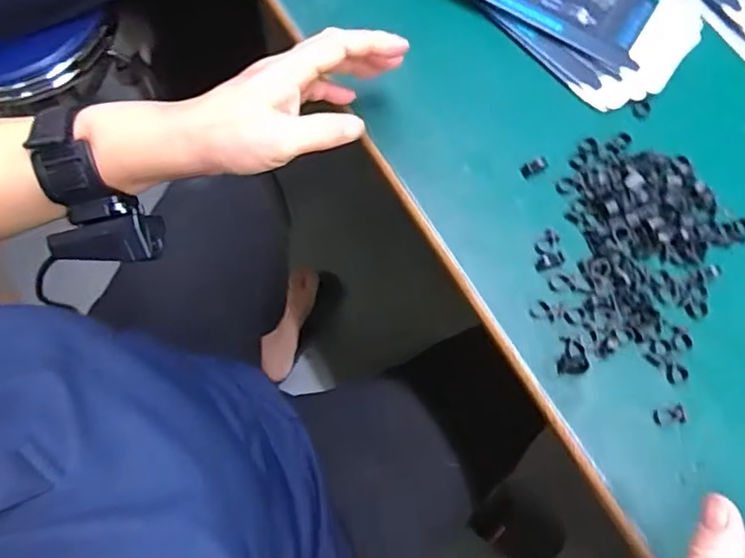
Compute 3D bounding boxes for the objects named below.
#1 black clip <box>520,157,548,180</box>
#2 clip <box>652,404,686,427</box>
[{"bbox_3d":[0.117,-0.081,0.428,0.018,0.010,0.010,-22,73,-8],"label":"black clip"},{"bbox_3d":[0.186,0.086,0.370,0.019,0.006,0.011,-8,71,-3],"label":"clip"}]

